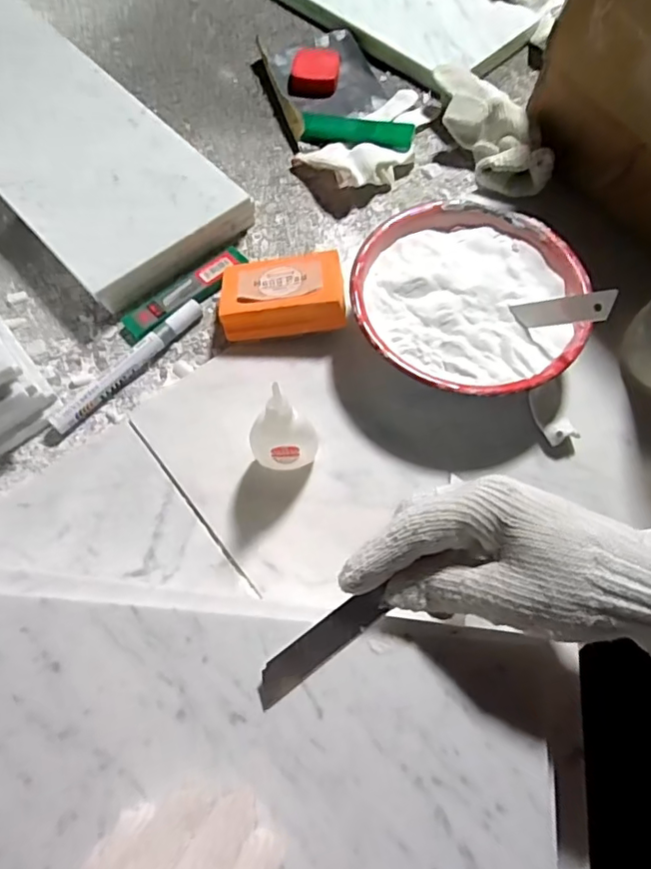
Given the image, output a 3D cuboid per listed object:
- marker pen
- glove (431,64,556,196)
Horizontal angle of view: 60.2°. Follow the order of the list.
[{"bbox_3d":[-0.153,-0.055,0.438,0.016,0.016,0.143,39,74,16],"label":"marker pen"},{"bbox_3d":[0.147,-0.283,0.525,0.055,0.048,0.163,-23,70,-11],"label":"glove"}]

